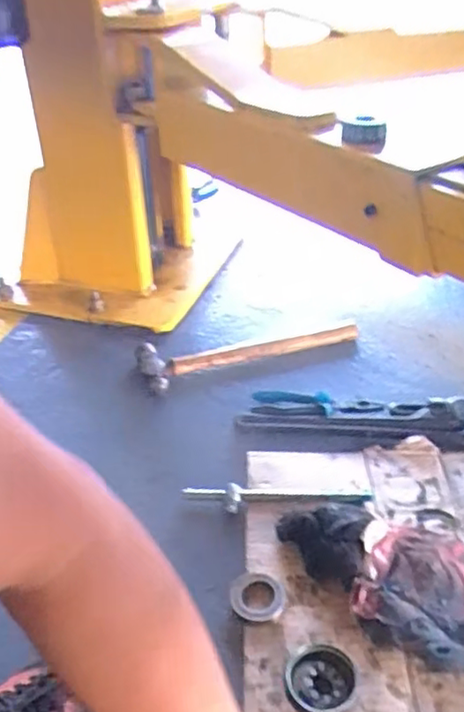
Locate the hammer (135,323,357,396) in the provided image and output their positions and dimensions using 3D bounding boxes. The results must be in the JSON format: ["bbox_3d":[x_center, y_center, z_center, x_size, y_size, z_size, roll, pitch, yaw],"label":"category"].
[{"bbox_3d":[0.033,-0.014,1.104,0.385,0.039,0.100,-12,37,-15],"label":"hammer"}]

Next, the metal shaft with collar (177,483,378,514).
[{"bbox_3d":[0.061,0.184,0.834,0.246,0.012,0.036,-1,36,-1],"label":"metal shaft with collar"}]

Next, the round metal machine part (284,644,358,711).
[{"bbox_3d":[0.088,0.321,0.619,0.066,0.041,0.071,-1,36,0],"label":"round metal machine part"}]

